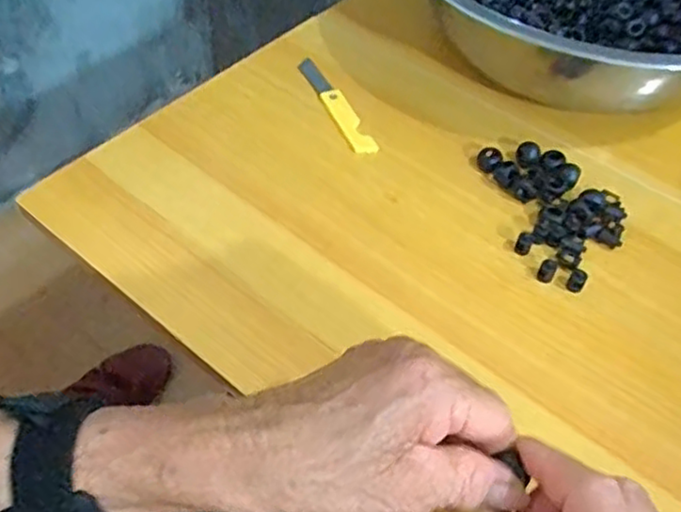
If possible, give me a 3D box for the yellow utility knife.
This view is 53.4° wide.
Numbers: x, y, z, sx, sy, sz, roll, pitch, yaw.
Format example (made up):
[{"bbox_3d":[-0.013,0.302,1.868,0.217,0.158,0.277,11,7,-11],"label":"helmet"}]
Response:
[{"bbox_3d":[-0.003,-0.116,0.517,0.019,0.009,0.109,-19,54,-18],"label":"yellow utility knife"}]

